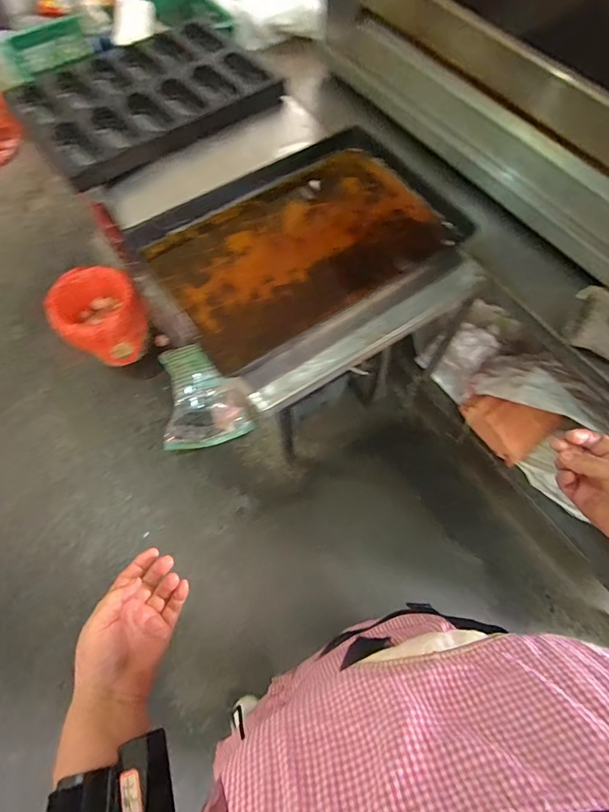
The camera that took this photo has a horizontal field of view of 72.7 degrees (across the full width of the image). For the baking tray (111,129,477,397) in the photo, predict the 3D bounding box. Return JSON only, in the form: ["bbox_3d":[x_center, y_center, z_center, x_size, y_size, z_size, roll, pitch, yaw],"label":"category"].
[{"bbox_3d":[-0.008,-0.346,0.856,0.582,0.050,0.471,-34,70,-12],"label":"baking tray"}]

